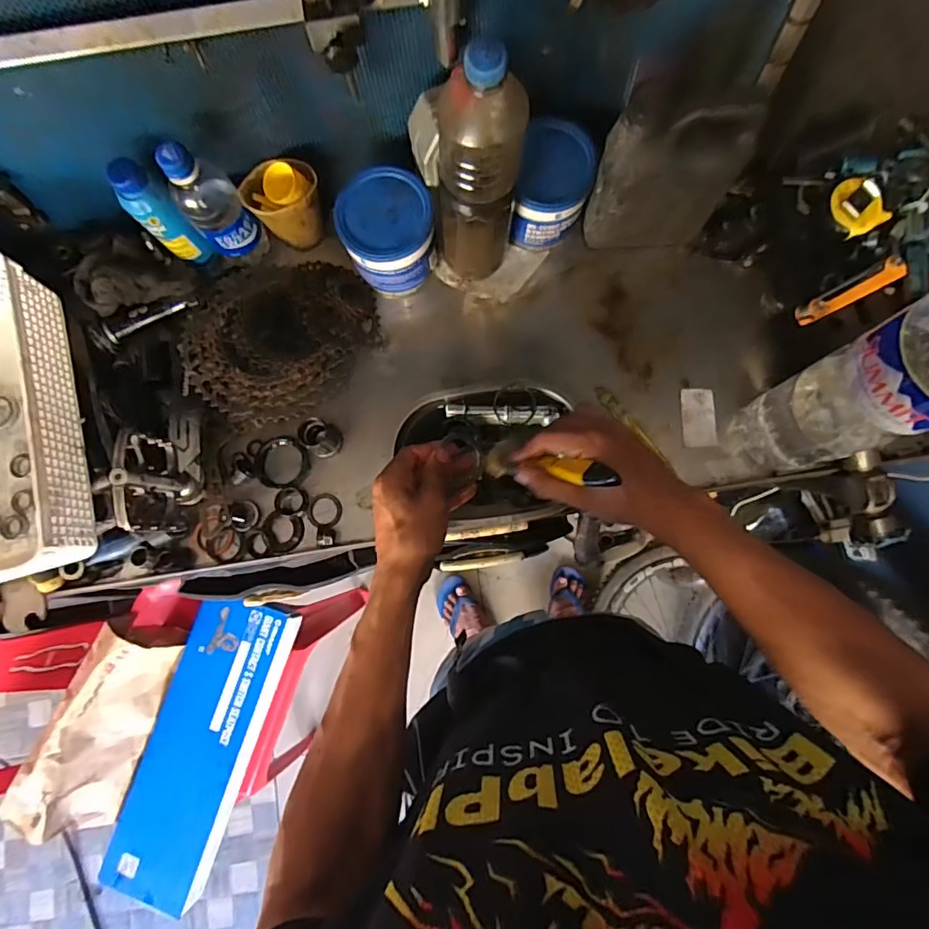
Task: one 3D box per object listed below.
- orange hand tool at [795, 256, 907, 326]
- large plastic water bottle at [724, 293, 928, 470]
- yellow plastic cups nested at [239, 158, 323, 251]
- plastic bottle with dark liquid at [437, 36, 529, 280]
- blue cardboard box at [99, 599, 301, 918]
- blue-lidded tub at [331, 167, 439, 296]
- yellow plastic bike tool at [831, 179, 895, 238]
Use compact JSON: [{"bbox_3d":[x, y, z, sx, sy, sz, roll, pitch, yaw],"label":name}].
[{"bbox_3d":[0.396,-0.178,0.532,0.107,0.027,0.024,-29,85,-2],"label":"orange hand tool"},{"bbox_3d":[0.337,-0.063,0.431,0.094,0.309,0.094,-3,80,3],"label":"large plastic water bottle"},{"bbox_3d":[-0.202,-0.298,0.595,0.063,0.106,0.067,-1,81,3],"label":"yellow plastic cups nested"},{"bbox_3d":[0.013,-0.264,0.500,0.076,0.266,0.067,3,81,4],"label":"plastic bottle with dark liquid"},{"bbox_3d":[-0.461,0.488,0.906,0.180,0.059,0.507,18,82,6],"label":"blue cardboard box"},{"bbox_3d":[-0.085,-0.258,0.590,0.098,0.102,0.102,-1,81,3],"label":"blue-lidded tub"},{"bbox_3d":[0.412,-0.270,0.542,0.048,0.017,0.057,-27,80,-2],"label":"yellow plastic bike tool"}]

